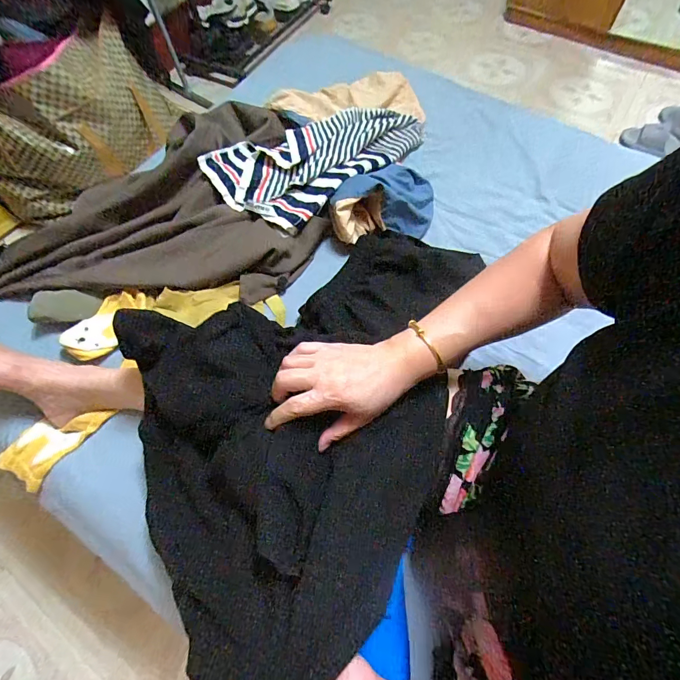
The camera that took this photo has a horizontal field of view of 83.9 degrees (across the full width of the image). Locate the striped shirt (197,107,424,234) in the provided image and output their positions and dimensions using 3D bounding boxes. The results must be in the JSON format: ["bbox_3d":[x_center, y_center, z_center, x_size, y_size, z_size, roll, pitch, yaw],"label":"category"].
[{"bbox_3d":[-0.032,-0.376,0.742,0.434,0.076,0.224,-43,69,-16],"label":"striped shirt"}]

